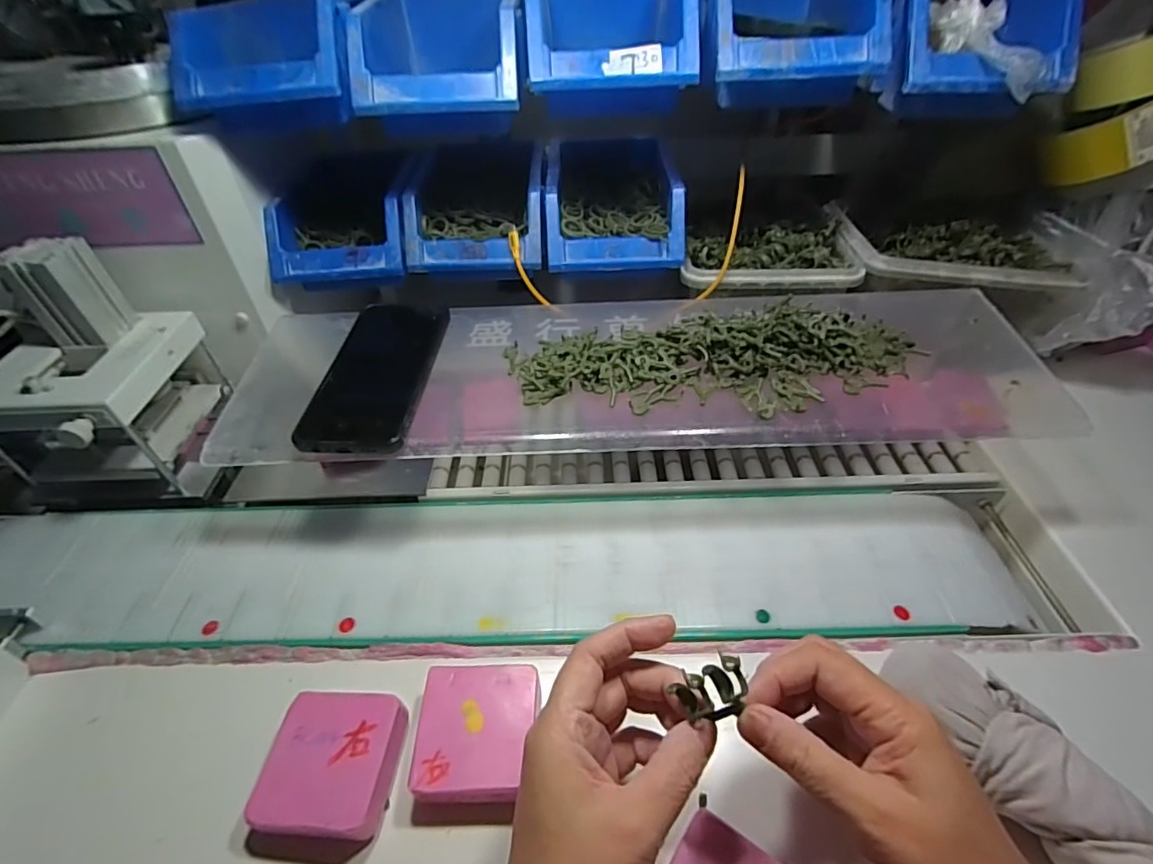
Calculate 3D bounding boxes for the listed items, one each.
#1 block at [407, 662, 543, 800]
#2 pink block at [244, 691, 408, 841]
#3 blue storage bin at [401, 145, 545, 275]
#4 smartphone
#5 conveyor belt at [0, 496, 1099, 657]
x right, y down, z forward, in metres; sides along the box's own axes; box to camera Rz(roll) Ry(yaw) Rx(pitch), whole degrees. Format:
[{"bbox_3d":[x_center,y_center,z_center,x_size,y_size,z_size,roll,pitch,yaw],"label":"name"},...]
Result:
[{"bbox_3d":[-0.056,0.174,0.317,0.067,0.020,0.070,-3,43,-1],"label":"block"},{"bbox_3d":[-0.138,0.186,0.308,0.071,0.022,0.070,1,43,4],"label":"pink block"},{"bbox_3d":[-0.092,-0.237,0.538,0.122,0.066,0.210,-2,43,0],"label":"blue storage bin"},{"bbox_3d":[-0.152,-0.047,0.422,0.074,0.014,0.157,7,46,-2],"label":"smartphone"},{"bbox_3d":[-0.083,0.100,0.406,0.833,0.021,0.122,-2,43,1],"label":"conveyor belt"}]

